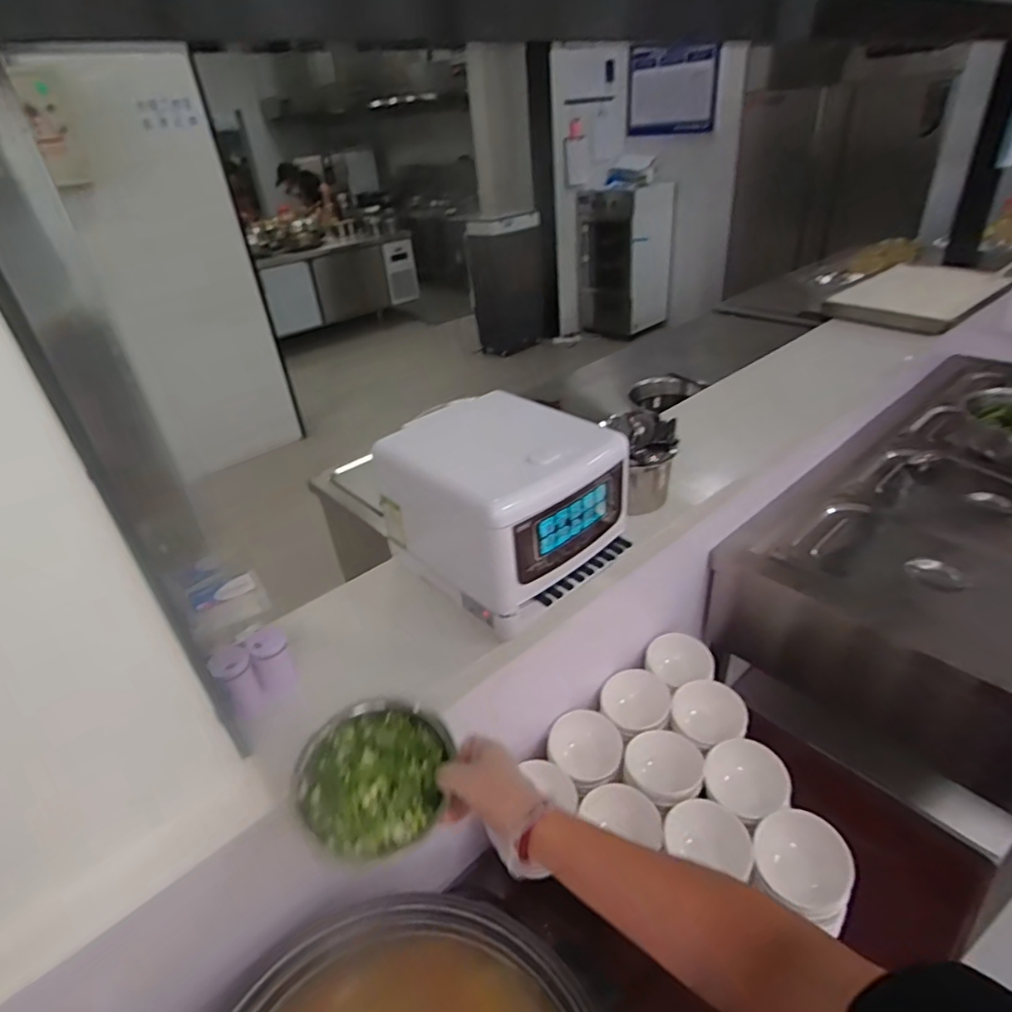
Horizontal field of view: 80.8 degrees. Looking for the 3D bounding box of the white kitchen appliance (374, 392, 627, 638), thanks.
[{"bbox_3d":[0.000,-0.008,0.864,0.287,0.201,0.249,26,44,38],"label":"white kitchen appliance"}]

